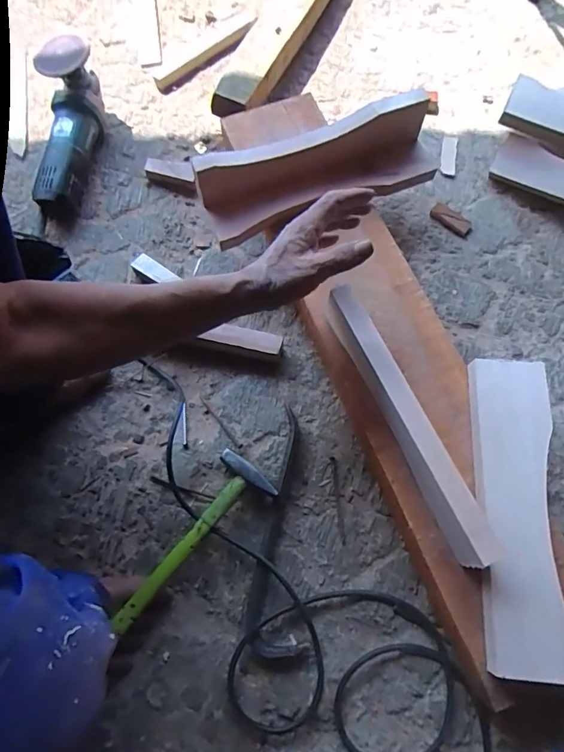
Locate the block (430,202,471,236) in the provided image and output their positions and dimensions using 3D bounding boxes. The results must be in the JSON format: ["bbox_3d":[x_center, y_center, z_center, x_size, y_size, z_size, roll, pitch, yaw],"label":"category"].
[{"bbox_3d":[0.264,-0.246,0.716,0.066,0.009,0.029,42,76,15],"label":"block"}]

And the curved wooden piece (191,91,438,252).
[{"bbox_3d":[0.054,-0.273,0.618,0.326,0.099,0.073,-19,71,-6],"label":"curved wooden piece"}]

